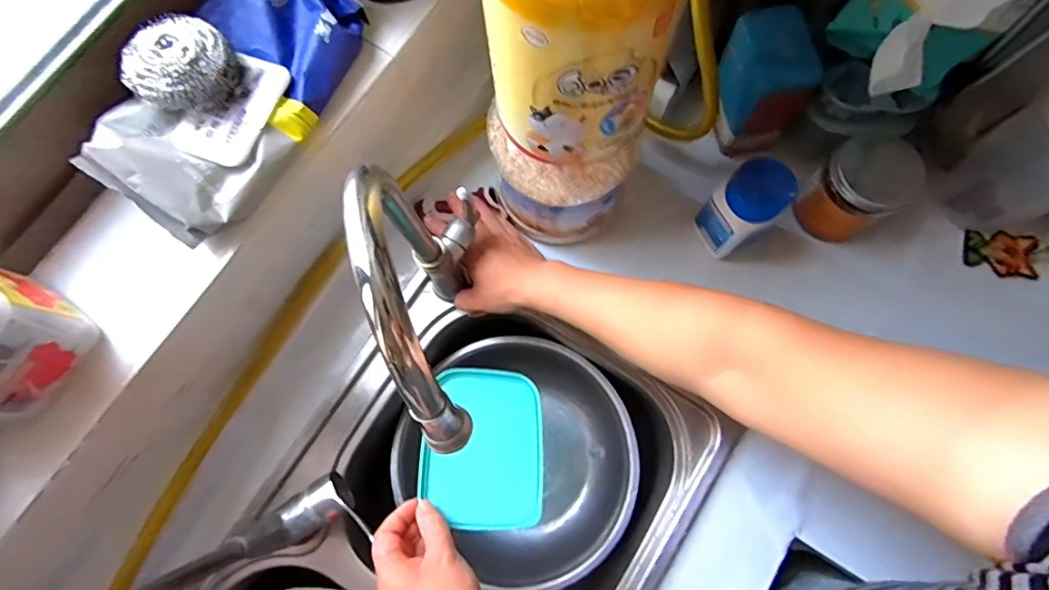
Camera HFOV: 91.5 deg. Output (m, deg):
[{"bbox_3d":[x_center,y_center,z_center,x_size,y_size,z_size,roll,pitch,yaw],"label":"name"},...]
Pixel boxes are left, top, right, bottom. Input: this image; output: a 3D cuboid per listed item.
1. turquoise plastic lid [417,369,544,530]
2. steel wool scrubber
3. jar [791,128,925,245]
[{"bbox_3d":[-0.038,0.142,0.486,0.111,0.013,0.144,5,59,-9],"label":"turquoise plastic lid"},{"bbox_3d":[-0.267,-0.178,0.403,0.067,0.041,0.075,37,80,10],"label":"steel wool scrubber"},{"bbox_3d":[0.353,-0.113,0.535,0.085,0.096,0.081,0,76,2],"label":"jar"}]

